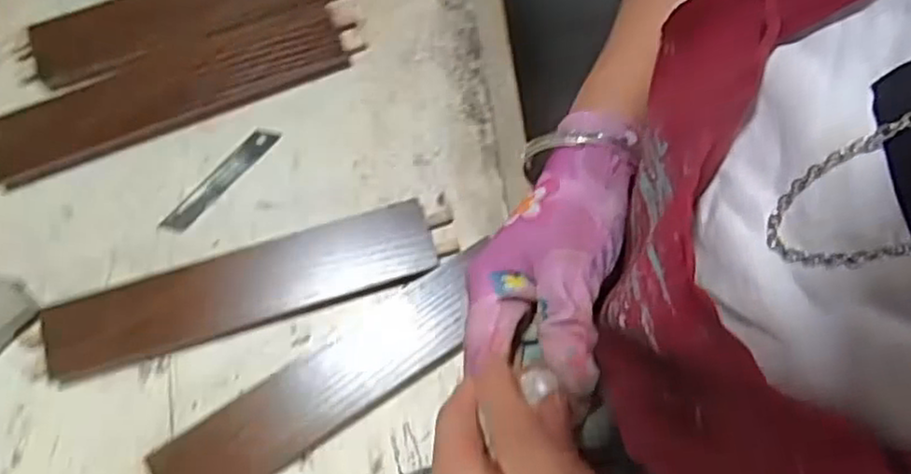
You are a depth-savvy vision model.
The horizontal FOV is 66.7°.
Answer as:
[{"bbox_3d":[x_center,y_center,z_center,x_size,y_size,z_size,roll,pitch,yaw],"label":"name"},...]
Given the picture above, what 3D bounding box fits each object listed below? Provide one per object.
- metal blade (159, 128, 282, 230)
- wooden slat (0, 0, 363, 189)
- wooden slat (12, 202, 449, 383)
[{"bbox_3d":[-0.165,-0.040,0.484,0.099,0.004,0.020,-44,77,-7],"label":"metal blade"},{"bbox_3d":[-0.200,-0.104,0.492,0.265,0.019,0.060,-20,74,-5],"label":"wooden slat"},{"bbox_3d":[-0.137,0.034,0.453,0.272,0.020,0.052,-18,74,-5],"label":"wooden slat"}]

